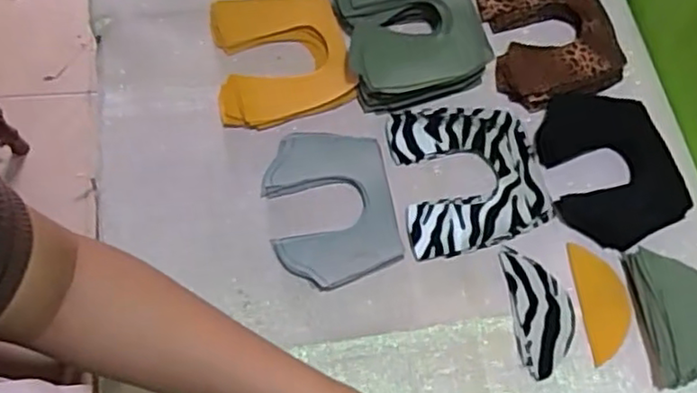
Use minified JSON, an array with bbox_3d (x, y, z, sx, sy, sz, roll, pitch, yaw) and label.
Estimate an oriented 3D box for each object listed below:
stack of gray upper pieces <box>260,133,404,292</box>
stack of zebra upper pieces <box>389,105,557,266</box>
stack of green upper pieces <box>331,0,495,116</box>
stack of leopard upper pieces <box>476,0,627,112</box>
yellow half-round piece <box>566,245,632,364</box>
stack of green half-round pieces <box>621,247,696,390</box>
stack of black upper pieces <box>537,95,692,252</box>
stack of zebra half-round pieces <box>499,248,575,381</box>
[{"bbox_3d":[-0.016,0.007,0.634,0.115,0.016,0.154,-9,64,-7],"label":"stack of gray upper pieces"},{"bbox_3d":[0.122,-0.021,0.670,0.146,0.015,0.155,-8,64,-7],"label":"stack of zebra upper pieces"},{"bbox_3d":[0.063,-0.181,0.717,0.145,0.057,0.180,-9,64,-7],"label":"stack of green upper pieces"},{"bbox_3d":[0.224,-0.184,0.753,0.136,0.032,0.169,-9,64,-7],"label":"stack of leopard upper pieces"},{"bbox_3d":[0.240,0.099,0.635,0.048,0.004,0.110,-2,64,-4],"label":"yellow half-round piece"},{"bbox_3d":[0.297,0.105,0.611,0.067,0.035,0.128,0,64,-3],"label":"stack of green half-round pieces"},{"bbox_3d":[0.266,-0.035,0.686,0.122,0.023,0.167,-6,64,-6],"label":"stack of black upper pieces"},{"bbox_3d":[0.177,0.104,0.619,0.057,0.006,0.117,-5,64,-5],"label":"stack of zebra half-round pieces"}]

